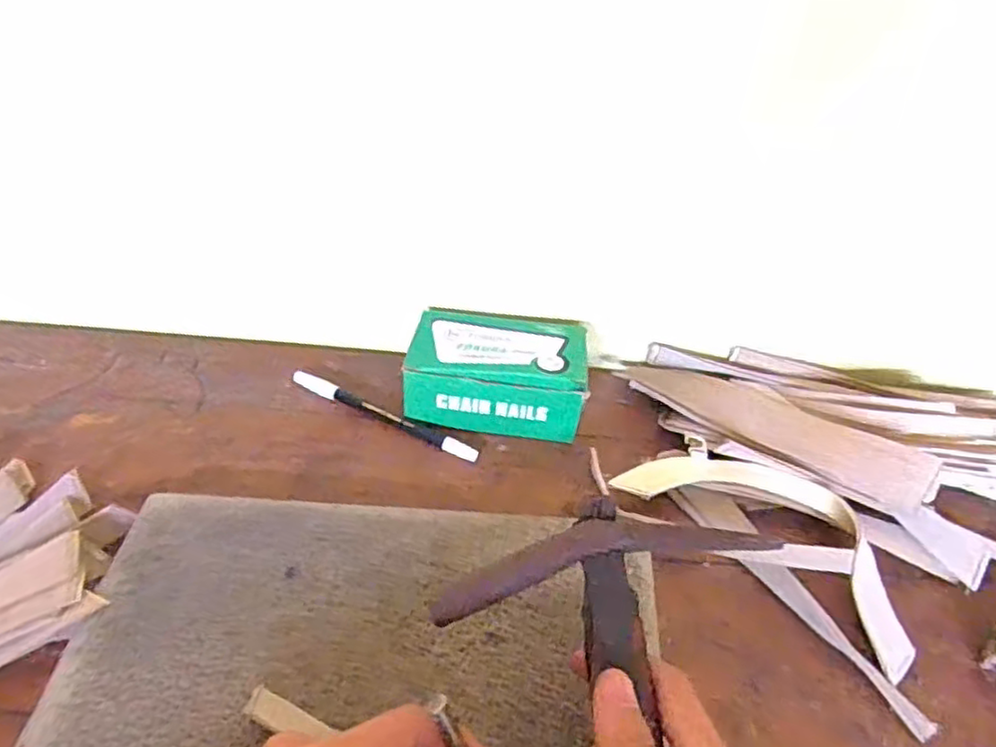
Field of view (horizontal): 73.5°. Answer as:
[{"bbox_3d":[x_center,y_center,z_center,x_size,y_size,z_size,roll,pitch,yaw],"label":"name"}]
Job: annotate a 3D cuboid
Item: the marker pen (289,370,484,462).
[{"bbox_3d":[-0.080,0.029,0.458,0.146,0.008,0.011,22,47,17],"label":"marker pen"}]

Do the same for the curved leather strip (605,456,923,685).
[{"bbox_3d":[0.163,0.092,0.393,0.175,0.034,0.070,30,50,24],"label":"curved leather strip"}]

